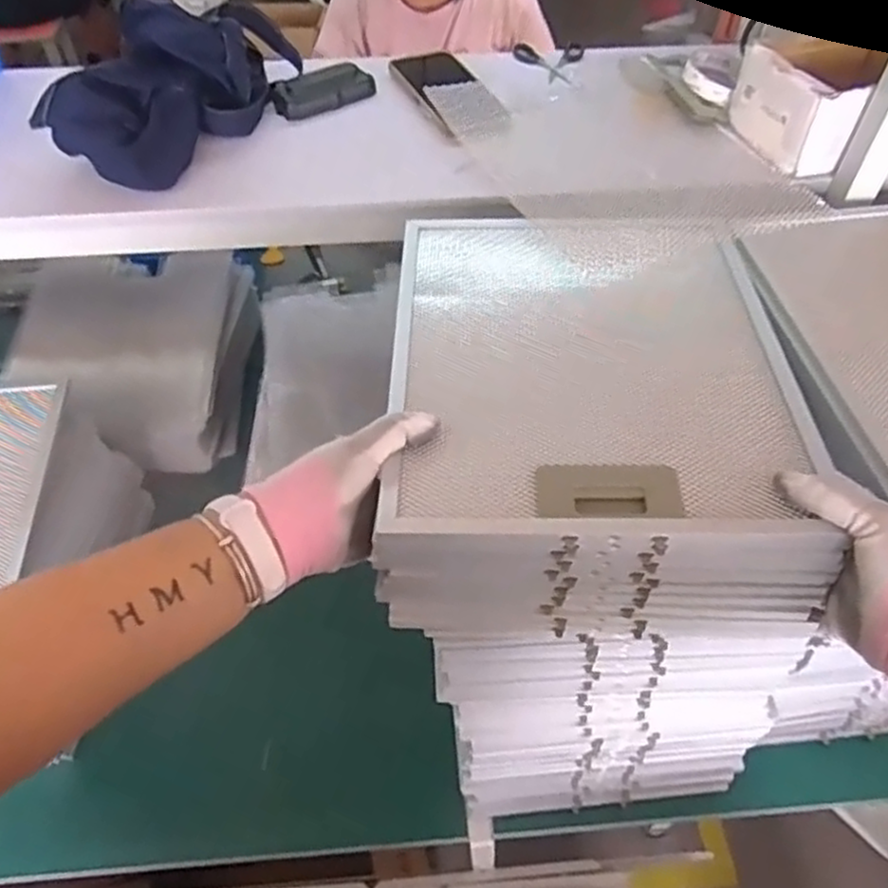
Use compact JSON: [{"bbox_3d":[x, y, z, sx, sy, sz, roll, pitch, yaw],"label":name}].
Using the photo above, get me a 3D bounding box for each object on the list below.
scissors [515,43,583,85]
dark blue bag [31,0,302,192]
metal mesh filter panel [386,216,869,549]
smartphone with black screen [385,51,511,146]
[{"bbox_3d":[0.120,-0.440,0.842,0.077,0.011,0.083,7,52,5],"label":"scissors"},{"bbox_3d":[-0.263,-0.363,0.716,0.115,0.106,0.284,26,56,19],"label":"dark blue bag"},{"bbox_3d":[0.104,-0.065,0.534,0.271,0.021,0.320,0,48,2],"label":"metal mesh filter panel"},{"bbox_3d":[0.006,-0.374,0.780,0.079,0.013,0.173,-20,55,-16],"label":"smartphone with black screen"}]

